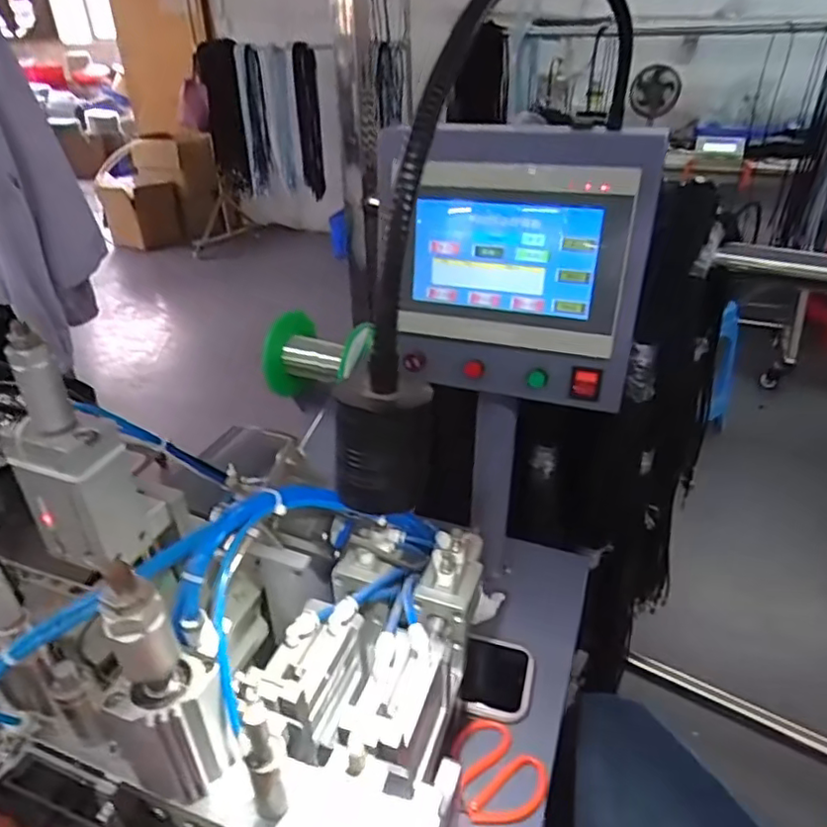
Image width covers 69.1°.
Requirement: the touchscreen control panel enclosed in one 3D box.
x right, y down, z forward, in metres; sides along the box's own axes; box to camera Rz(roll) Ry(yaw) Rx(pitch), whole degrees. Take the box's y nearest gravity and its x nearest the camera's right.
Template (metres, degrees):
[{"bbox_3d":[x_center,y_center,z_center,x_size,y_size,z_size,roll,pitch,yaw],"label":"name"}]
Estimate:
[{"bbox_3d":[0.073,-0.121,0.507,0.228,0.208,0.055,11,34,18],"label":"touchscreen control panel"}]

